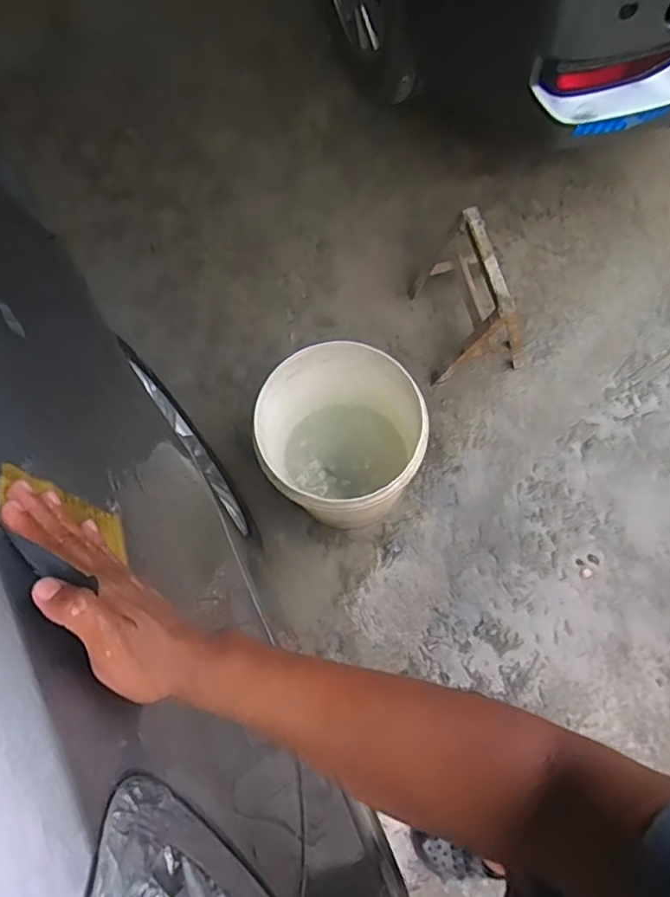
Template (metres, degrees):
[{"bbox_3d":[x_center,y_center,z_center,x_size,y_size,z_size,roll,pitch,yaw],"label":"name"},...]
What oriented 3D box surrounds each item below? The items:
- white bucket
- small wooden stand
[{"bbox_3d":[0.023,-0.003,1.186,0.306,0.323,0.309,13,75,9],"label":"white bucket"},{"bbox_3d":[0.331,-0.359,1.329,0.265,0.308,0.296,-9,73,3],"label":"small wooden stand"}]

